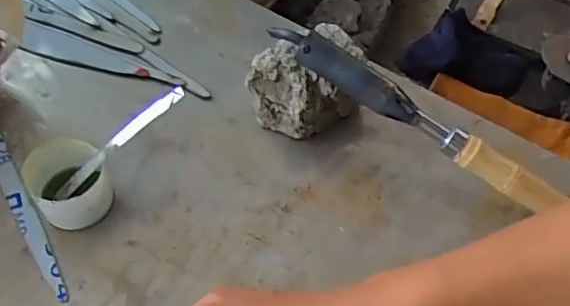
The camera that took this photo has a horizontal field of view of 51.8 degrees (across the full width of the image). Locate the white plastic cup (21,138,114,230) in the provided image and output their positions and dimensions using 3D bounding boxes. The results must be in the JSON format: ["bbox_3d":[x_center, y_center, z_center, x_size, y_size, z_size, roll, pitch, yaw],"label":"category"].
[{"bbox_3d":[-0.187,0.029,0.512,0.060,0.054,0.066,1,56,-2],"label":"white plastic cup"}]

